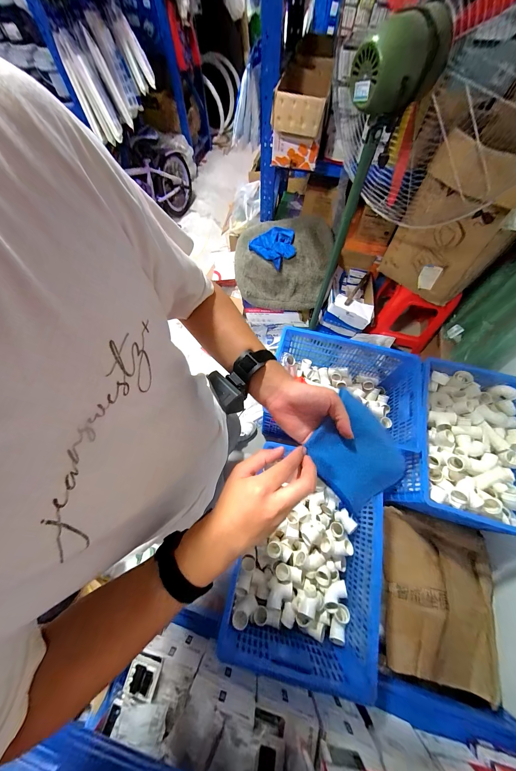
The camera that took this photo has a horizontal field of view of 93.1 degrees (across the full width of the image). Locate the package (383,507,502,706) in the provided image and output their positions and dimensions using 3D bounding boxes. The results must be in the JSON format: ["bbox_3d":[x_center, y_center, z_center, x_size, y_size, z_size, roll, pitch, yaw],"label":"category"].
[{"bbox_3d":[0.719,0.825,0.974,0.429,0.129,0.530,13,66,5],"label":"package"}]

